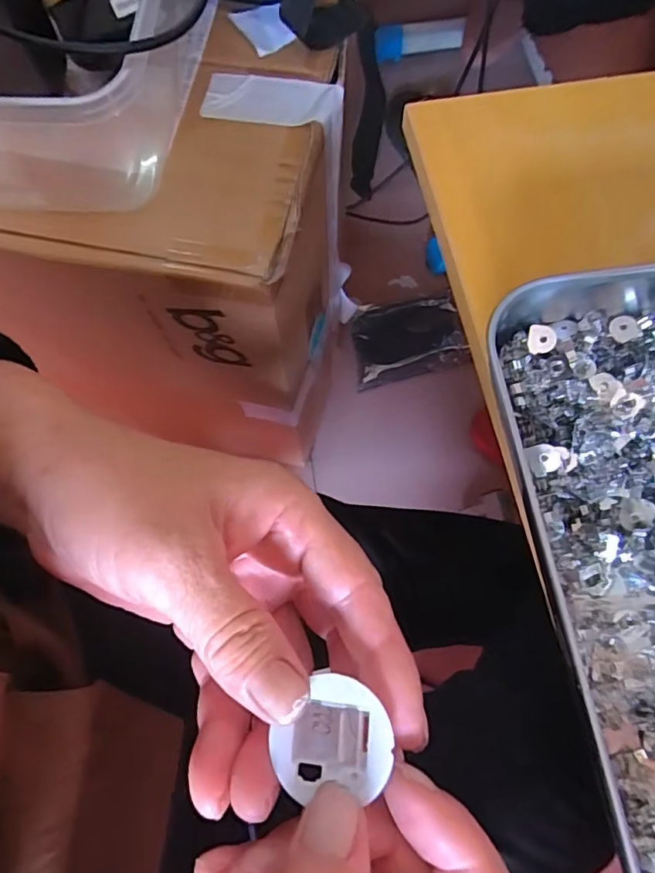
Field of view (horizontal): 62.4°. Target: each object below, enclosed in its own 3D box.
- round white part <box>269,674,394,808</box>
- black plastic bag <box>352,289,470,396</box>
[{"bbox_3d":[0.001,0.081,0.147,0.030,0.012,0.029,-4,71,-1],"label":"round white part"},{"bbox_3d":[0.117,-0.144,0.793,0.161,0.030,0.122,-12,71,-4],"label":"black plastic bag"}]

